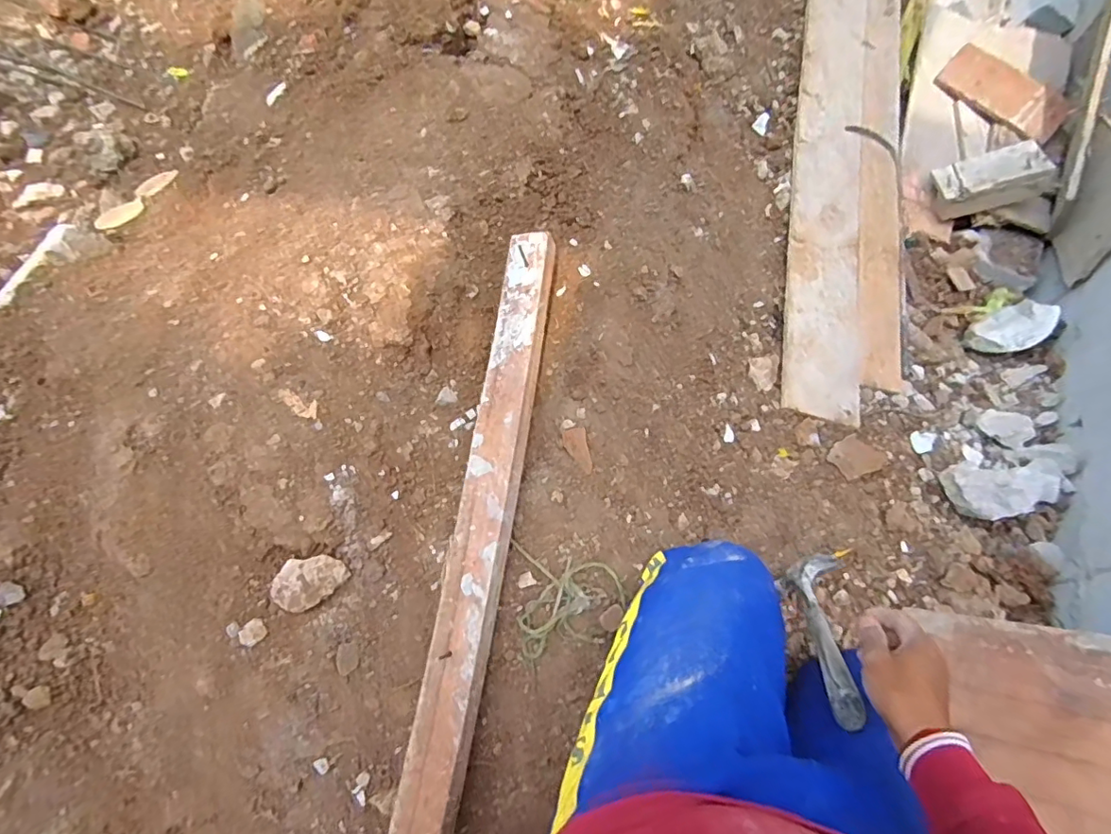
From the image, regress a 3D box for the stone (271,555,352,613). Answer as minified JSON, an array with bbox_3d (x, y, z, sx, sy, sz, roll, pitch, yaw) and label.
[{"bbox_3d":[-0.280,0.184,0.614,0.076,0.025,0.057,-37,85,-15],"label":"stone"}]

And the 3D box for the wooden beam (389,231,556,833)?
[{"bbox_3d":[-0.088,0.138,0.629,0.067,0.025,0.780,8,75,6],"label":"wooden beam"}]

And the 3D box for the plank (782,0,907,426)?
[{"bbox_3d":[0.669,-0.724,1.203,0.243,0.028,1.565,13,73,-4],"label":"plank"}]

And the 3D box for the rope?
[{"bbox_3d":[0.022,0.220,0.672,0.139,0.022,0.130,-3,79,-18],"label":"rope"}]

